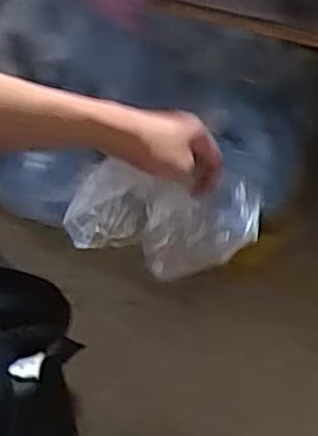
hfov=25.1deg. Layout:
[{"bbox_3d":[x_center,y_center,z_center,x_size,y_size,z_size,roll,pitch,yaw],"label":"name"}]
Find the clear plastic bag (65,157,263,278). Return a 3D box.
[{"bbox_3d":[0.003,0.005,0.748,0.197,0.082,0.089,3,71,3],"label":"clear plastic bag"}]

